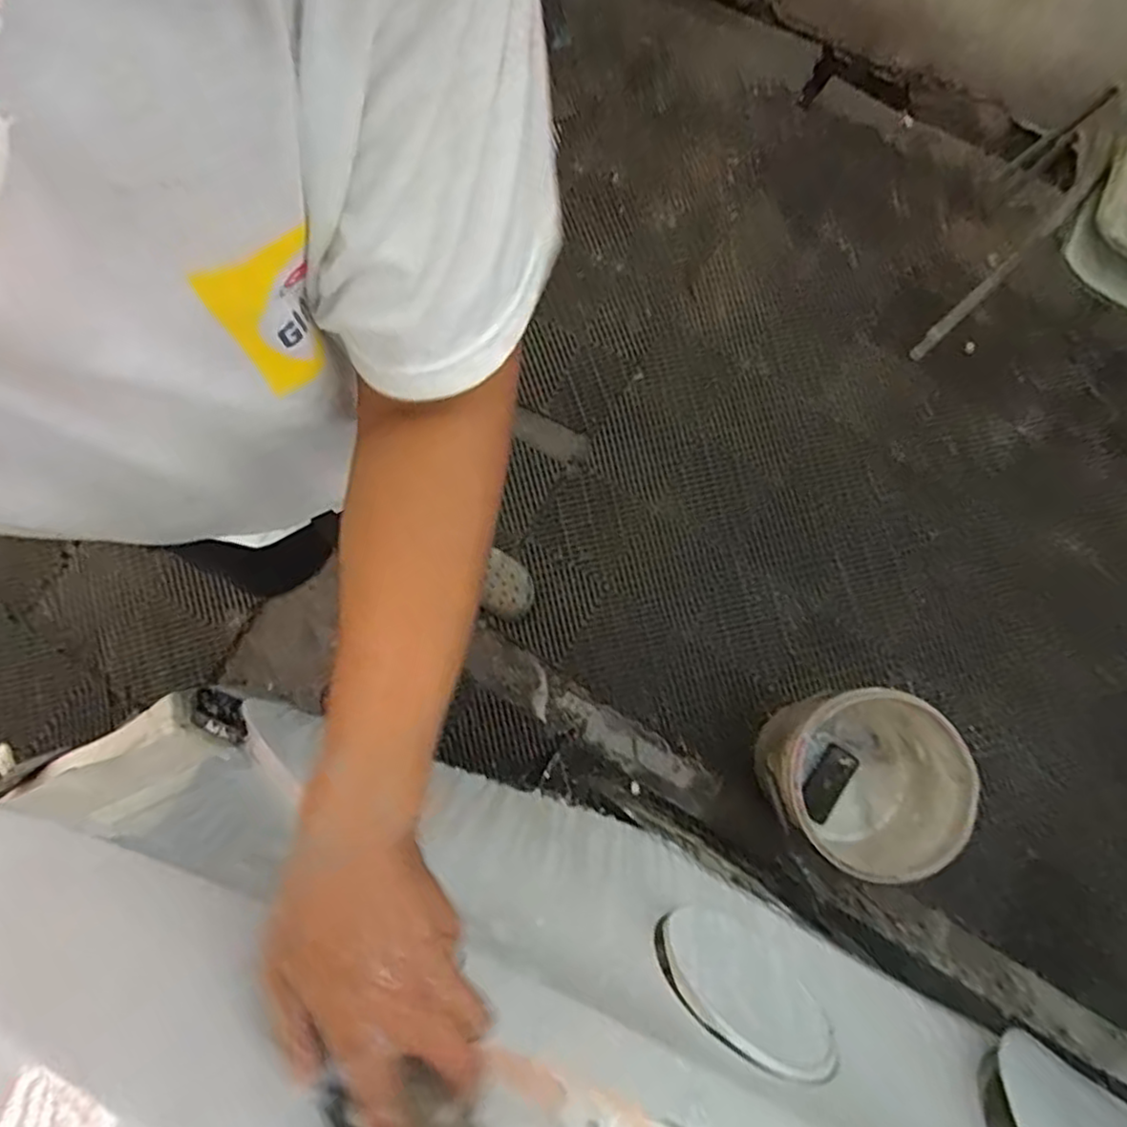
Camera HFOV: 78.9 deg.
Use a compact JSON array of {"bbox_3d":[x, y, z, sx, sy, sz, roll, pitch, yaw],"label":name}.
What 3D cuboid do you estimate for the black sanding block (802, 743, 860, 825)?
[{"bbox_3d":[0.505,0.420,1.312,0.068,0.023,0.143,37,82,6],"label":"black sanding block"}]

